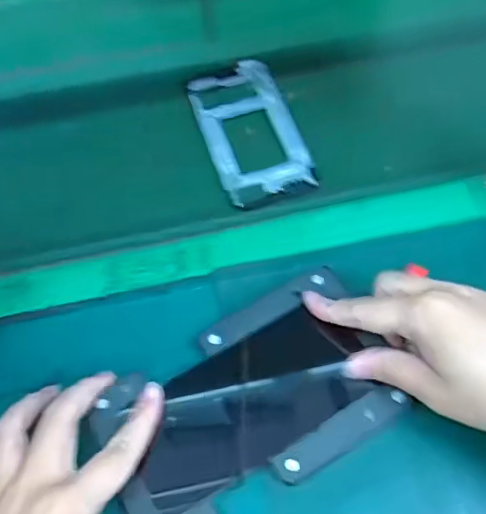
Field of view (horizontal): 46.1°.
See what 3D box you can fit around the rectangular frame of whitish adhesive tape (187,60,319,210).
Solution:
[{"bbox_3d":[0.005,-0.113,0.494,0.079,0.007,0.152,-17,60,-6],"label":"rectangular frame of whitish adhesive tape"}]

